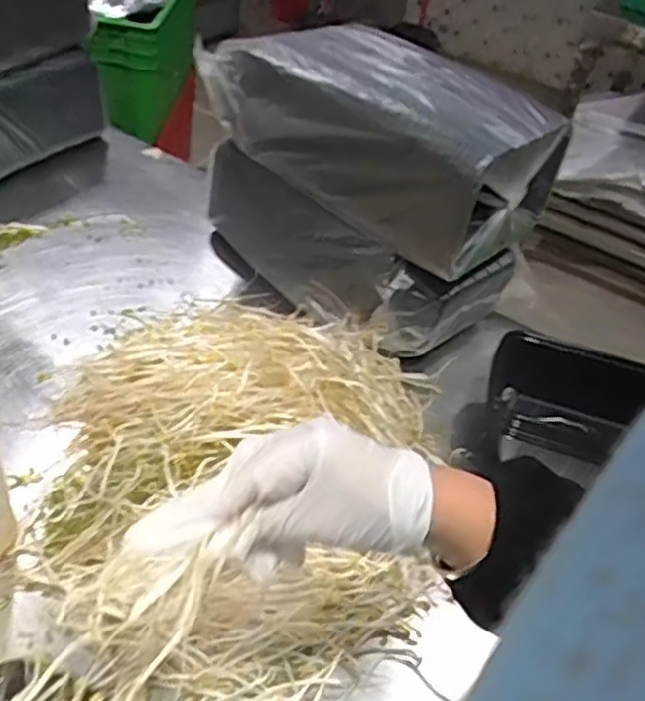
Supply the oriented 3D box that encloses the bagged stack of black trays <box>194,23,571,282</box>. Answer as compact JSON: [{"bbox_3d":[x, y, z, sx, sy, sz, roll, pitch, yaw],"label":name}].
[{"bbox_3d":[0.058,-0.222,0.716,0.315,0.134,0.182,31,44,27],"label":"bagged stack of black trays"}]

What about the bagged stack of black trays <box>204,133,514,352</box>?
[{"bbox_3d":[0.035,-0.128,0.795,0.181,0.117,0.312,-26,49,-35],"label":"bagged stack of black trays"}]

